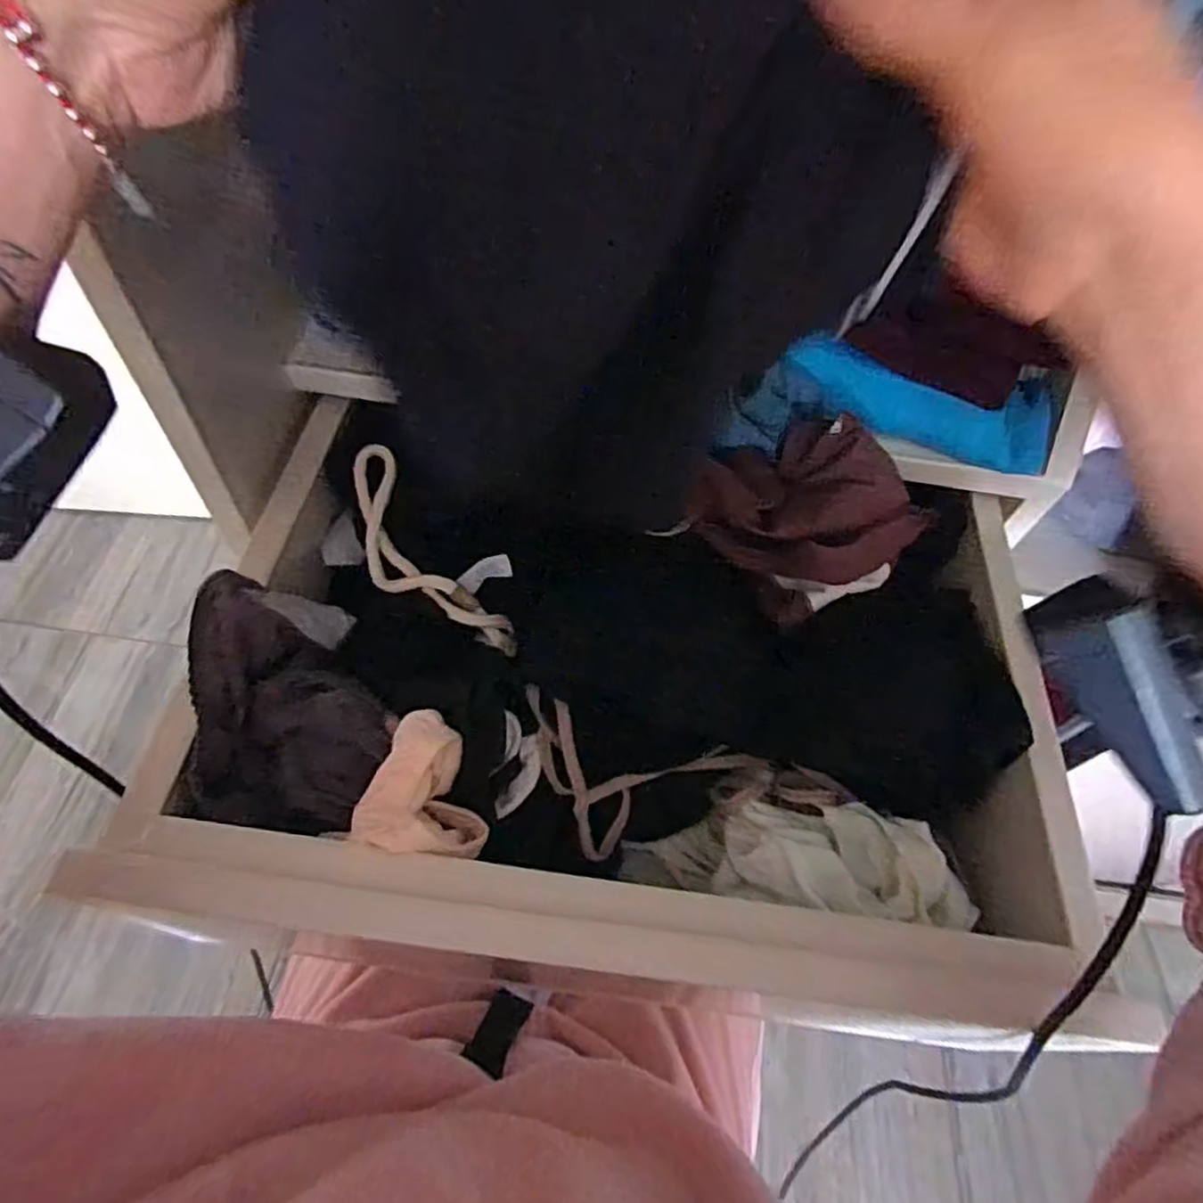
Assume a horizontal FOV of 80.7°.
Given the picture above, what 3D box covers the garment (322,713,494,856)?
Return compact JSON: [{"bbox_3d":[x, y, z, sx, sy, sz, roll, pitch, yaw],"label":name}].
[{"bbox_3d":[-0.083,0.098,0.349,0.053,0.046,0.069,18,57,8],"label":"garment"}]

